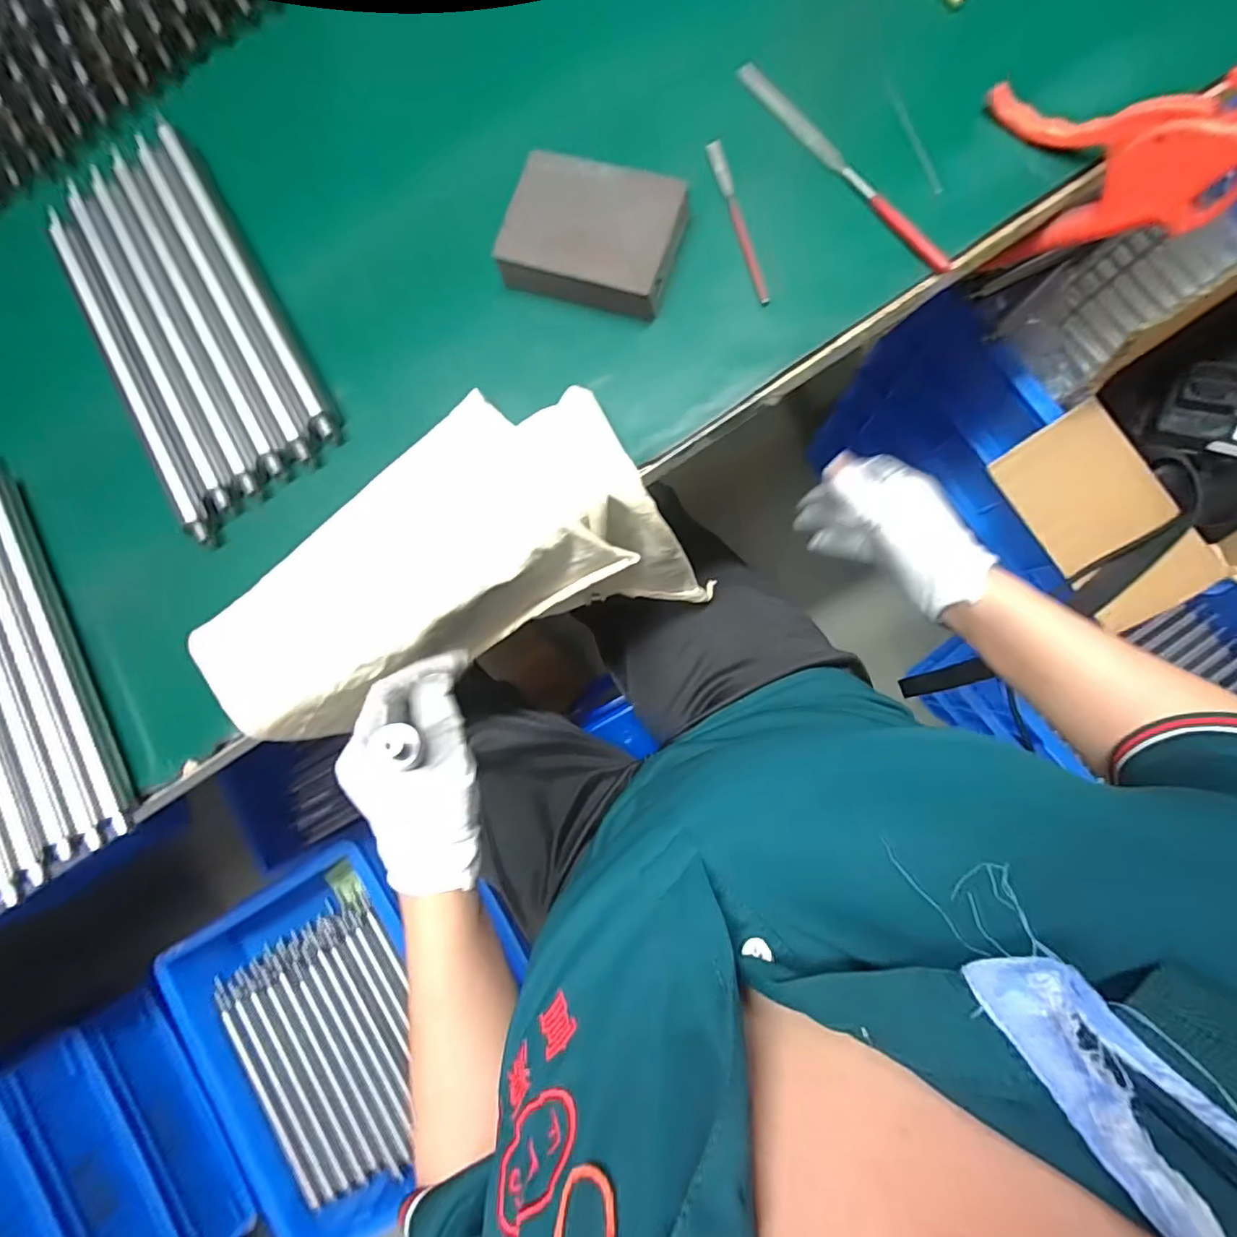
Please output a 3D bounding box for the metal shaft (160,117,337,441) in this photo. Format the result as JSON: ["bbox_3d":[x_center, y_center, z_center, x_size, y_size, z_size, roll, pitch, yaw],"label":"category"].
[{"bbox_3d":[-0.242,-0.222,0.350,0.015,0.011,0.255,-31,84,4],"label":"metal shaft"}]

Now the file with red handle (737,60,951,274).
[{"bbox_3d":[0.127,-0.259,0.310,0.012,0.011,0.172,-38,84,3],"label":"file with red handle"}]

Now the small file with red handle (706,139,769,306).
[{"bbox_3d":[0.069,-0.231,0.318,0.009,0.005,0.107,-15,86,5],"label":"small file with red handle"}]

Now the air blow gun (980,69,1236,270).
[{"bbox_3d":[0.244,-0.236,0.281,0.128,0.090,0.035,38,92,7],"label":"air blow gun"}]

